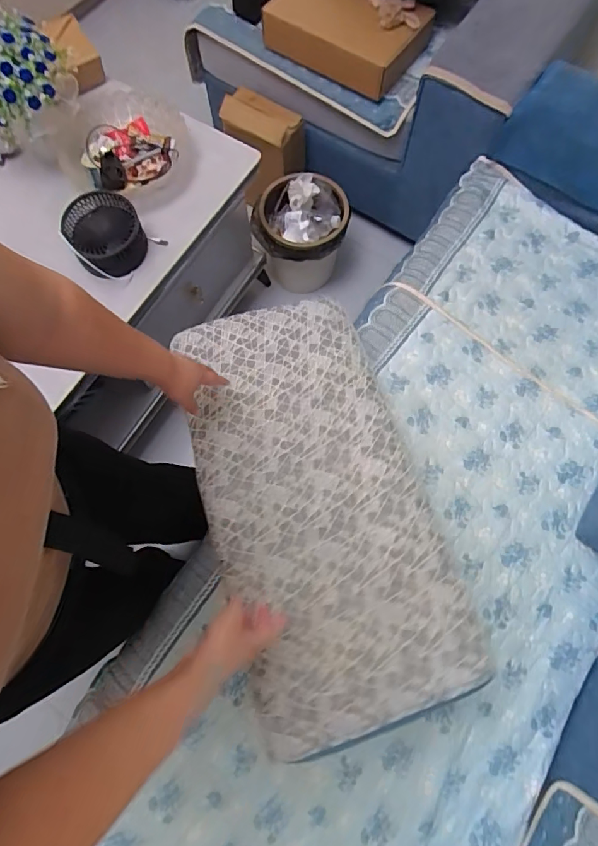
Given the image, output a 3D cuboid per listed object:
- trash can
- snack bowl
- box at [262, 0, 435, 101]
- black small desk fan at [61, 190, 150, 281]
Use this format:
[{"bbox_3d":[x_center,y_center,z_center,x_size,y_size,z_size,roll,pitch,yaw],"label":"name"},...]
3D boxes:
[{"bbox_3d":[0.000,-0.550,1.423,0.260,0.267,0.250,-1,76,0],"label":"trash can"},{"bbox_3d":[-0.385,-0.611,1.045,0.271,0.085,0.279,0,74,-1],"label":"snack bowl"},{"bbox_3d":[0.125,-1.034,1.222,0.404,0.086,0.255,32,76,7],"label":"box"},{"bbox_3d":[-0.393,-0.376,0.986,0.145,0.098,0.173,-36,79,-8],"label":"black small desk fan"}]

